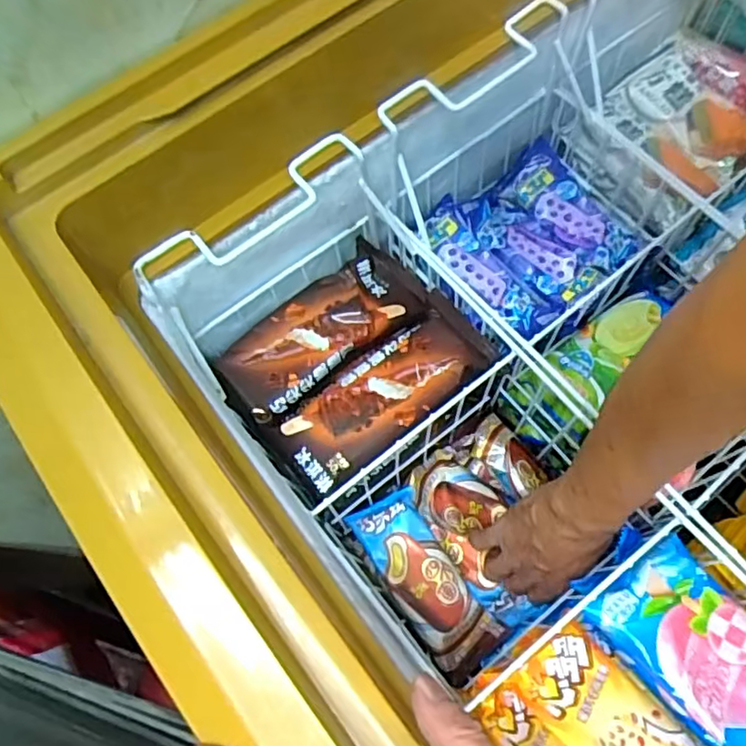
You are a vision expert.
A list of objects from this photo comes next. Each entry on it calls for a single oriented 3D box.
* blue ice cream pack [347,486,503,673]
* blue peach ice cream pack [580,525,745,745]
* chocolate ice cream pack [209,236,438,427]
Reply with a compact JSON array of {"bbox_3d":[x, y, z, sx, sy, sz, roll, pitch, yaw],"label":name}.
[{"bbox_3d":[0.046,0.195,0.595,0.070,0.020,0.166,-30,70,-9],"label":"blue ice cream pack"},{"bbox_3d":[0.241,0.203,0.427,0.090,0.030,0.177,-38,71,-12],"label":"blue peach ice cream pack"},{"bbox_3d":[-0.047,-0.038,0.559,0.197,0.037,0.089,-35,70,-11],"label":"chocolate ice cream pack"}]

